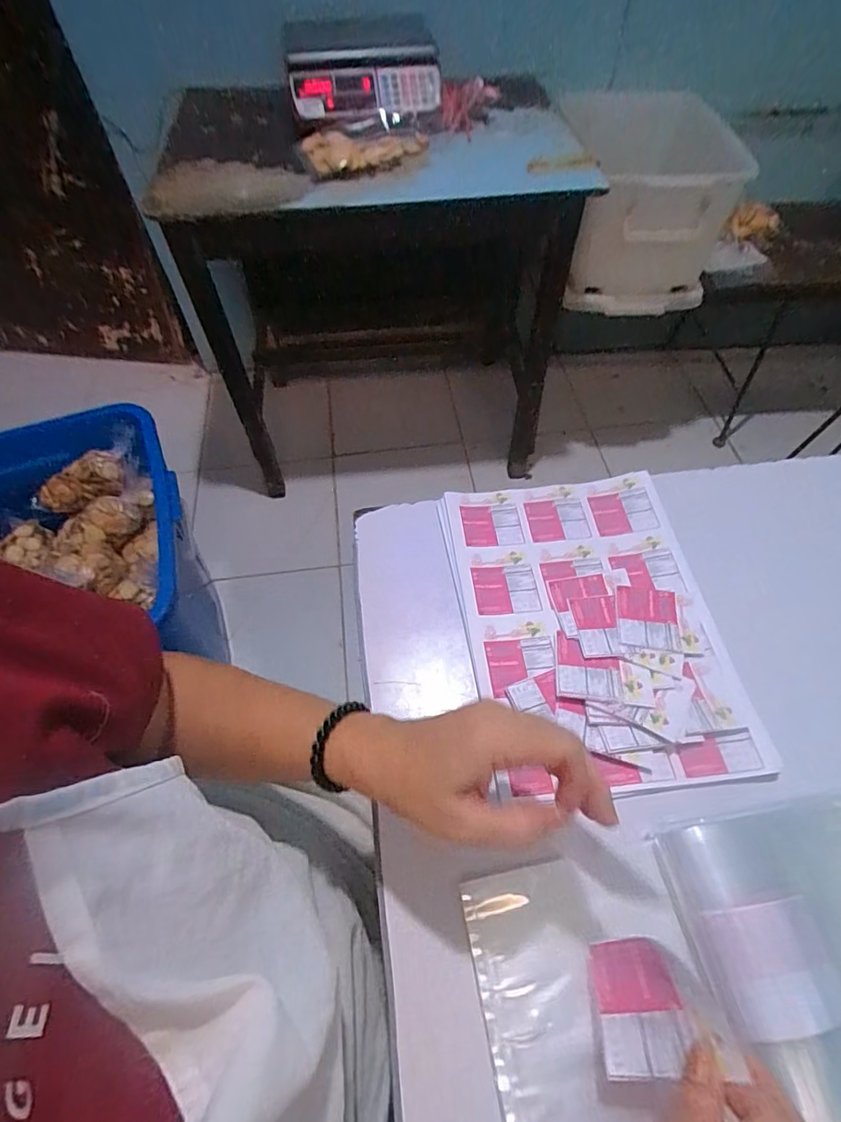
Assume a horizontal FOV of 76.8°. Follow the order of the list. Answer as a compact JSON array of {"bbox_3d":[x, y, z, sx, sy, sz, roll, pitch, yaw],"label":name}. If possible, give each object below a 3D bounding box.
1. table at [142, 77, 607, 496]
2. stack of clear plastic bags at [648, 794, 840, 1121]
[{"bbox_3d":[-0.085,-0.631,1.327,0.873,0.757,0.542,-4,56,-1],"label":"table"},{"bbox_3d":[0.255,0.234,0.319,0.176,0.045,0.157,-9,56,-4],"label":"stack of clear plastic bags"}]

